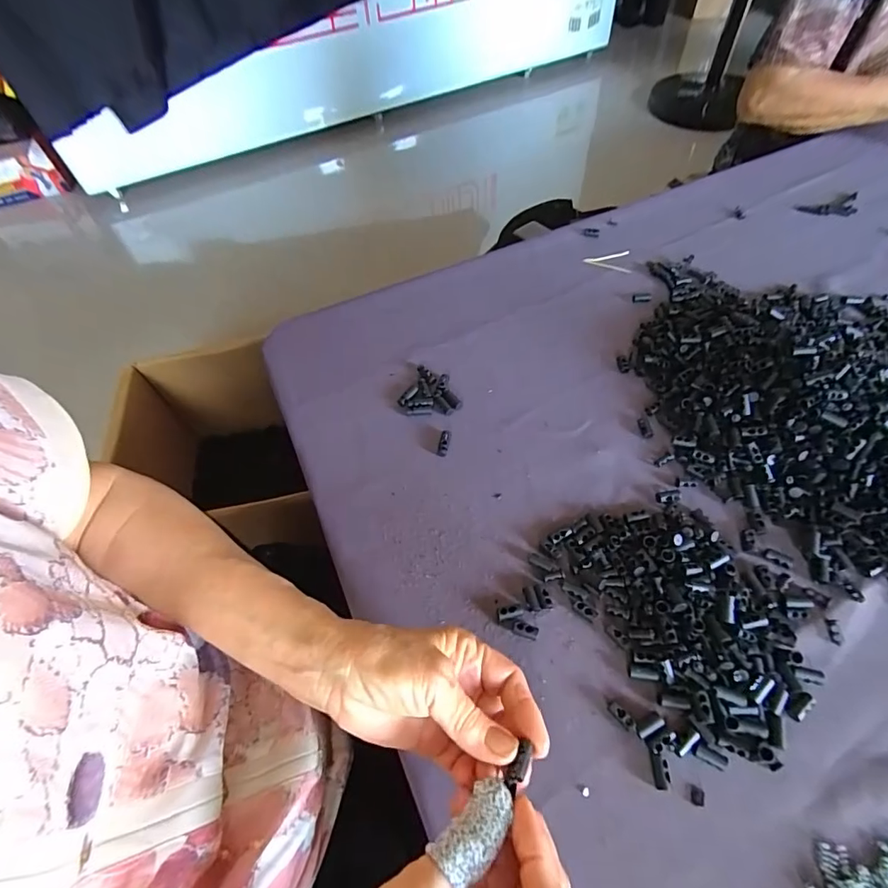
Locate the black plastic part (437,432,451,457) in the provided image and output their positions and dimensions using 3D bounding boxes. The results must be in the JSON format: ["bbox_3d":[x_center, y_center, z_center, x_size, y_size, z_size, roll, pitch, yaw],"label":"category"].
[{"bbox_3d":[0.000,-0.001,0.428,0.008,0.010,0.025,9,57,10],"label":"black plastic part"}]

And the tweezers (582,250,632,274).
[{"bbox_3d":[0.199,-0.224,0.574,0.055,0.004,0.038,6,60,3],"label":"tweezers"}]

